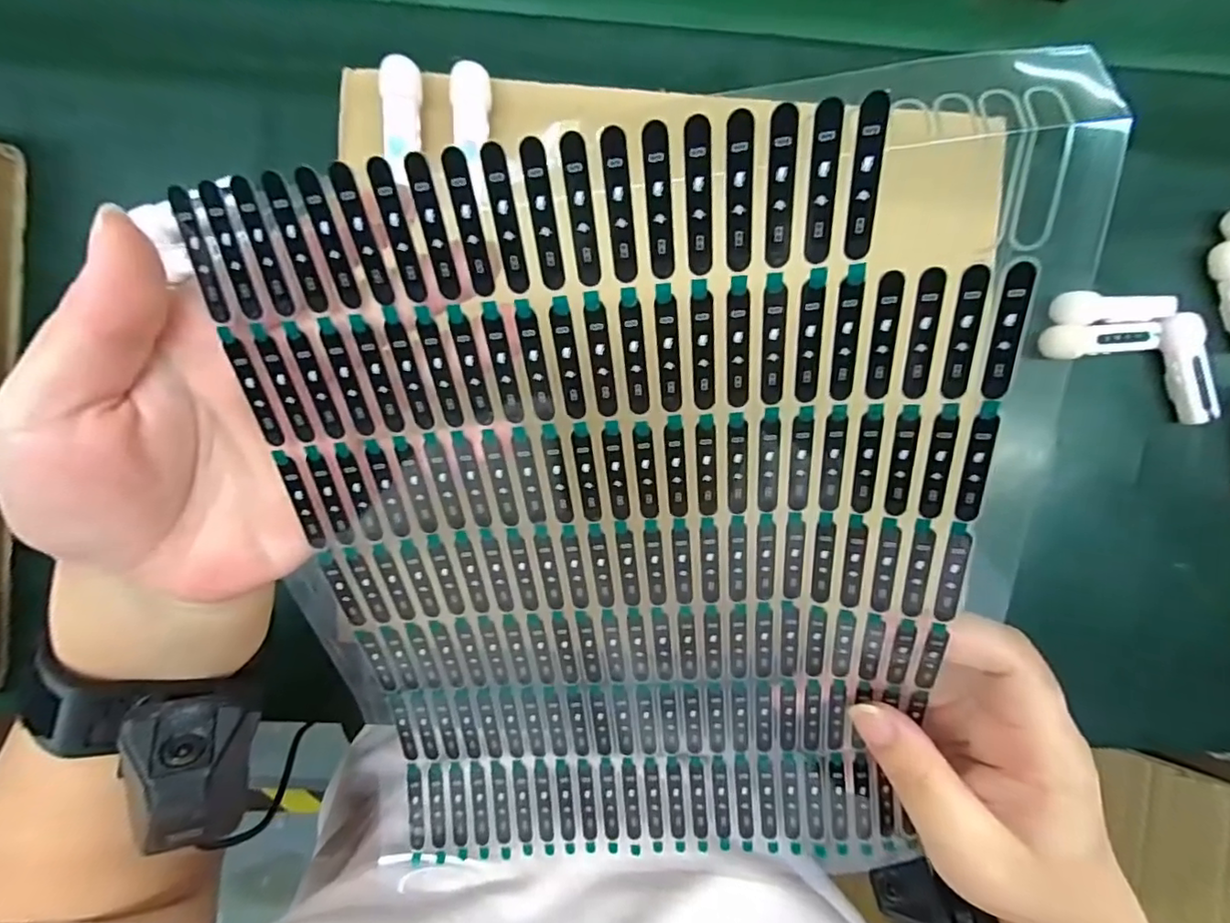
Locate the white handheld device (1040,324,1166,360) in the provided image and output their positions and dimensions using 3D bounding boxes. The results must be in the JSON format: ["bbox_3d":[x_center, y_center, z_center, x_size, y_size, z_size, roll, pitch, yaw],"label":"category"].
[{"bbox_3d":[0.282,-0.070,0.319,0.065,0.012,0.019,-2,90,-2],"label":"white handheld device"}]

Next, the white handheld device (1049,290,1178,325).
[{"bbox_3d":[0.287,-0.088,0.316,0.066,0.013,0.018,0,90,-2],"label":"white handheld device"}]

